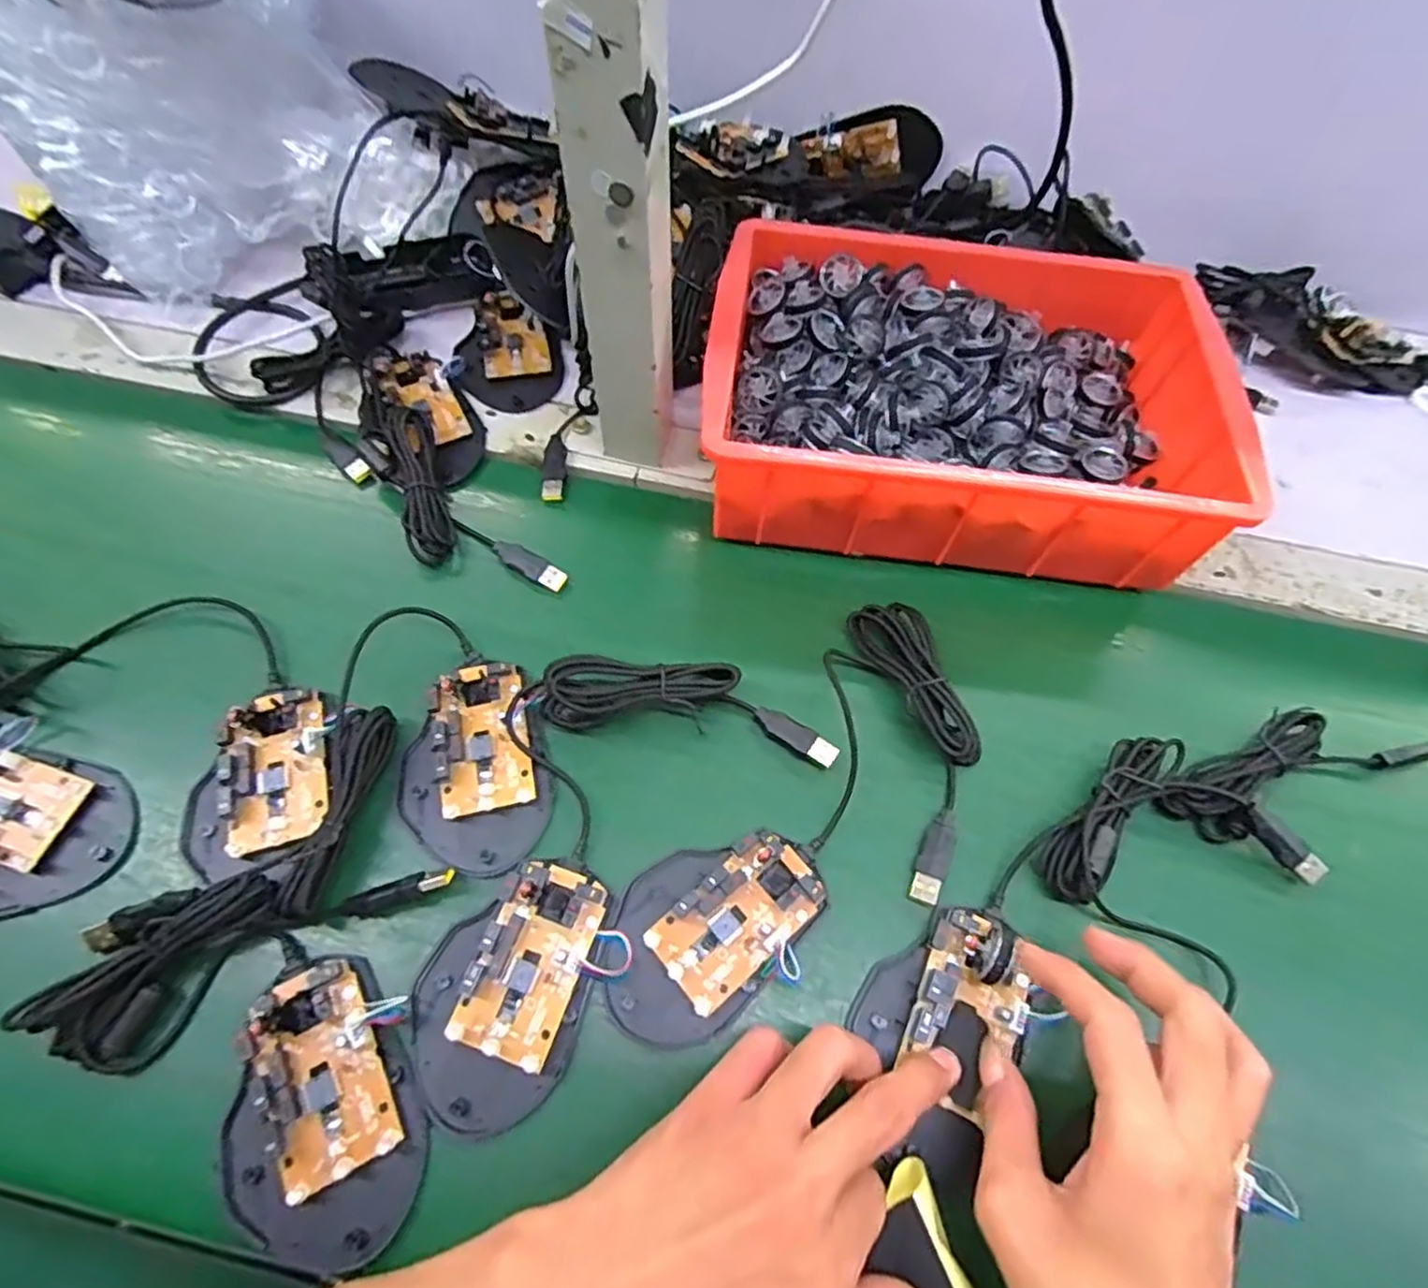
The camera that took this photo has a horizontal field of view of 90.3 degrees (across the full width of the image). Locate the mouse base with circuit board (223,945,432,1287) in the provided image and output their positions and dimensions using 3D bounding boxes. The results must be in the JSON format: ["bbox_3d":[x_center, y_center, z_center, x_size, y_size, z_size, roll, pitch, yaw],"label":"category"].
[{"bbox_3d":[-0.160,0.188,0.288,0.073,0.014,0.110,-17,66,-10],"label":"mouse base with circuit board"}]

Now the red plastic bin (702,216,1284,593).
[{"bbox_3d":[0.142,-0.150,0.440,0.291,0.085,0.198,8,62,1],"label":"red plastic bin"}]

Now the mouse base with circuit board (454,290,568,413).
[{"bbox_3d":[-0.141,-0.204,0.491,0.071,0.015,0.093,-7,65,-5],"label":"mouse base with circuit board"}]

